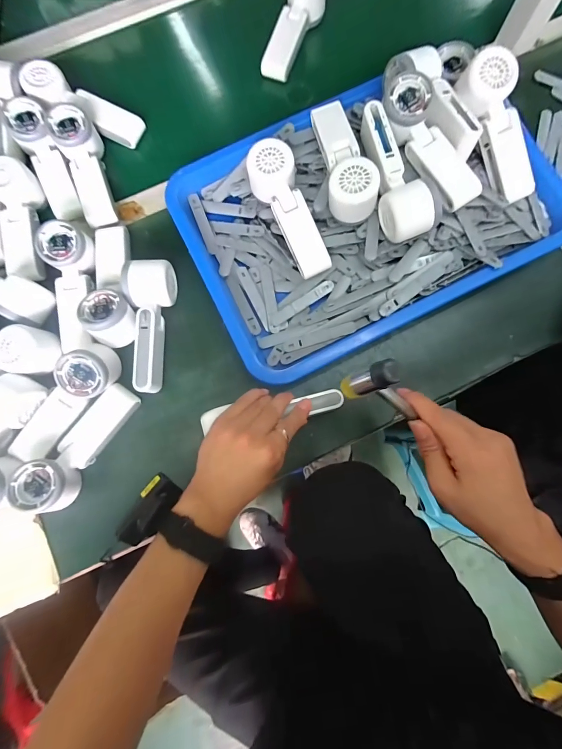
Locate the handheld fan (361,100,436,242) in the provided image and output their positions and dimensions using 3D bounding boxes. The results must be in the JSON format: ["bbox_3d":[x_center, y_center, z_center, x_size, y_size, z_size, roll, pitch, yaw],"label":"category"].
[{"bbox_3d":[0.136,-0.239,0.407,0.053,0.063,0.169,-11,79,-1],"label":"handheld fan"}]

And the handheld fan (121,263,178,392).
[{"bbox_3d":[-0.164,-0.059,0.417,0.054,0.052,0.161,-2,79,1],"label":"handheld fan"}]

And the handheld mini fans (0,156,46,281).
[{"bbox_3d":[-0.349,-0.209,0.443,0.061,0.039,0.167,-17,79,-2],"label":"handheld mini fans"}]

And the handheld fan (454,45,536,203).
[{"bbox_3d":[0.263,-0.294,0.405,0.054,0.036,0.167,-29,106,-4],"label":"handheld fan"}]

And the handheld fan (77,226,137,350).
[{"bbox_3d":[-0.219,-0.124,0.420,0.055,0.044,0.176,-10,79,0],"label":"handheld fan"}]

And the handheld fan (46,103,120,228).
[{"bbox_3d":[-0.271,-0.285,0.458,0.055,0.040,0.169,-18,79,-2],"label":"handheld fan"}]

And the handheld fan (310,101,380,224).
[{"bbox_3d":[0.075,-0.266,0.407,0.057,0.047,0.171,-10,79,0],"label":"handheld fan"}]

